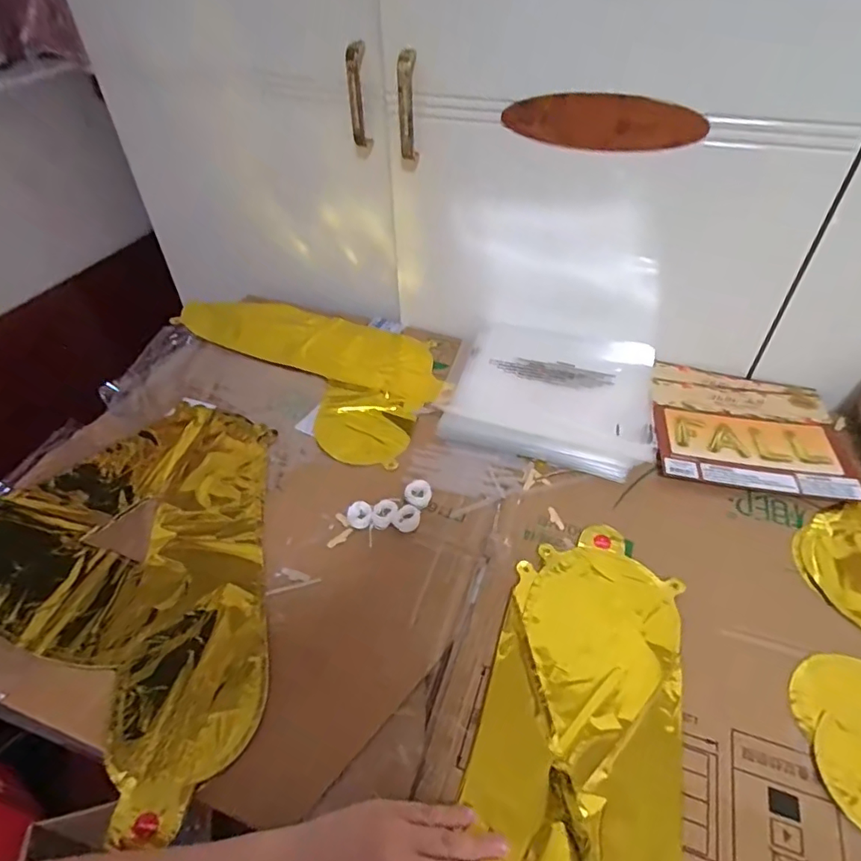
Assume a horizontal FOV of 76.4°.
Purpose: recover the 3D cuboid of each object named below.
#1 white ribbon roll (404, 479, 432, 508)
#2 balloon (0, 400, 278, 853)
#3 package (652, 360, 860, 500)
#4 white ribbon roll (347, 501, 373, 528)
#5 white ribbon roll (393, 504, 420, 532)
[{"bbox_3d":[-0.012,0.062,0.543,0.027,0.007,0.033,16,47,15],"label":"white ribbon roll"},{"bbox_3d":[-0.272,0.102,0.500,0.373,0.006,0.334,16,47,16],"label":"balloon"},{"bbox_3d":[0.348,-0.006,0.609,0.192,0.013,0.184,8,45,8],"label":"package"},{"bbox_3d":[-0.067,0.080,0.519,0.023,0.007,0.027,-6,45,-7],"label":"white ribbon roll"},{"bbox_3d":[-0.022,0.083,0.518,0.023,0.005,0.028,15,46,14],"label":"white ribbon roll"}]

